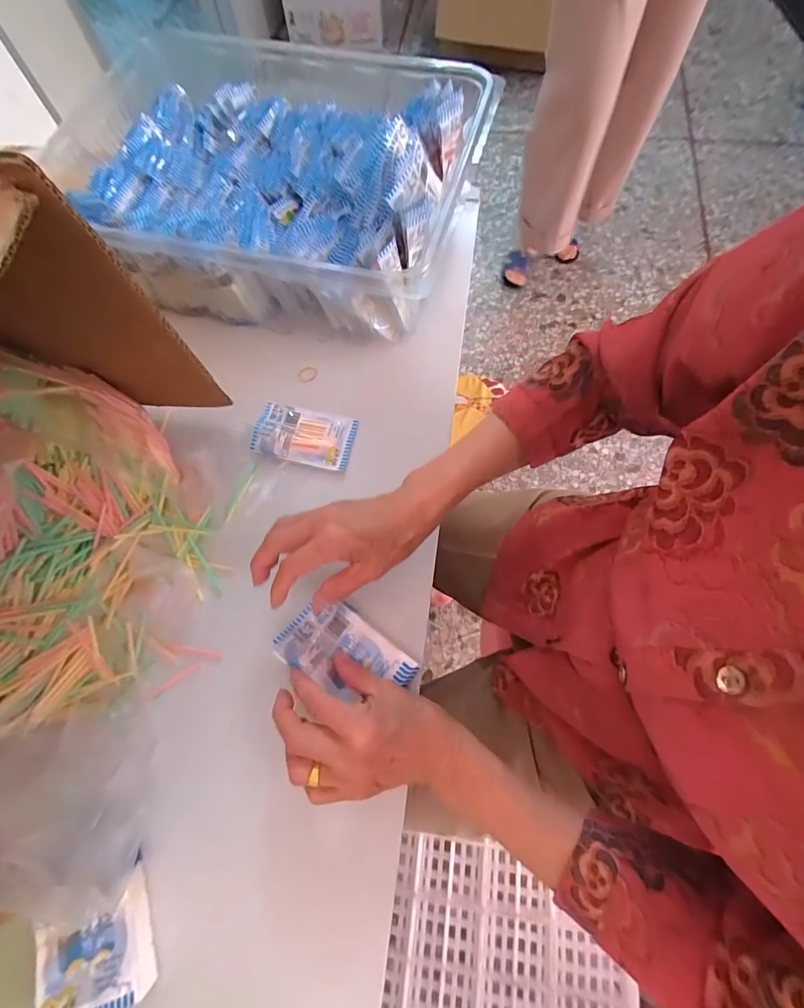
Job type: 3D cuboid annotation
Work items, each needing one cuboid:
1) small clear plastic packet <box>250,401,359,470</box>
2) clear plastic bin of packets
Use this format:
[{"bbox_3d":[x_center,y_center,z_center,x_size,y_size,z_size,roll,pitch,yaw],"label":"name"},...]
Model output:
[{"bbox_3d":[-0.104,-0.075,0.457,0.102,0.009,0.063,10,69,6],"label":"small clear plastic packet"},{"bbox_3d":[-0.124,-0.383,0.516,0.414,0.131,0.379,16,70,8],"label":"clear plastic bin of packets"}]

